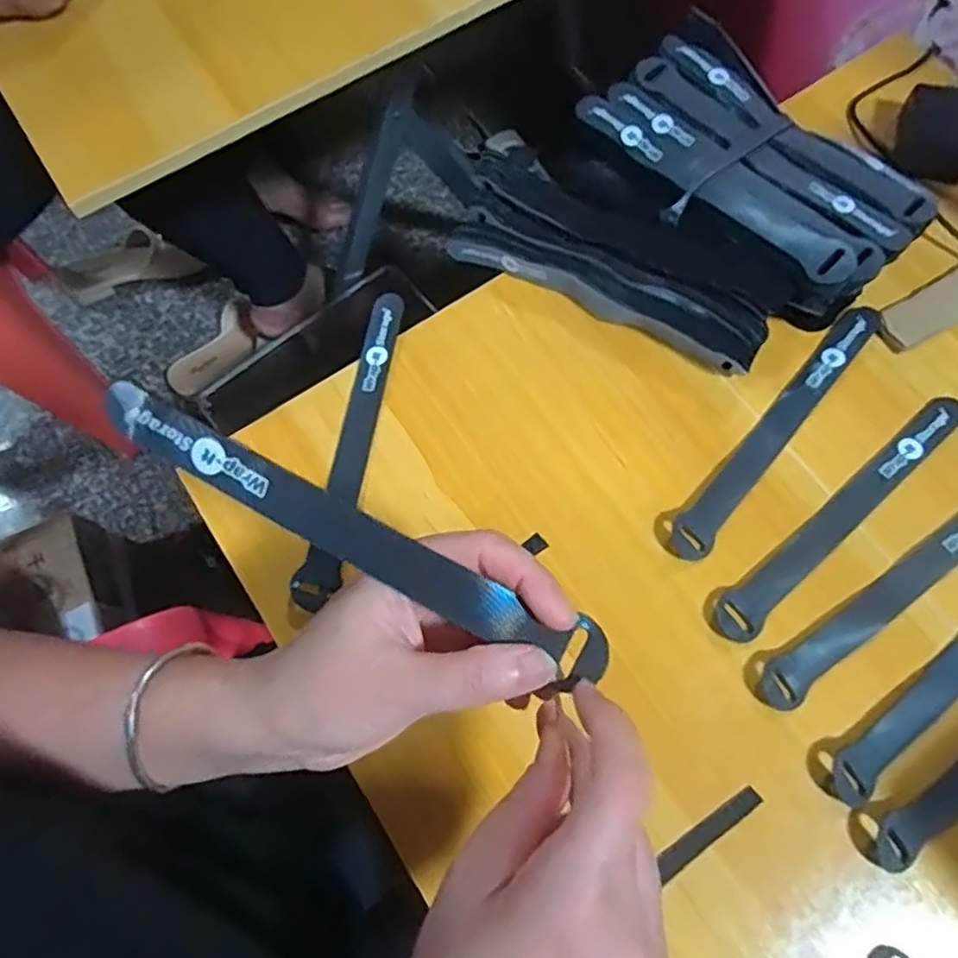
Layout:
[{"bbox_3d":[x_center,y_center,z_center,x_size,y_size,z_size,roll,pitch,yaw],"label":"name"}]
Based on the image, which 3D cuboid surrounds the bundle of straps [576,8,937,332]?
[{"bbox_3d":[0.174,-0.199,0.446,0.133,0.044,0.211,-37,74,-14],"label":"bundle of straps"}]

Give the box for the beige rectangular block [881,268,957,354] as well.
[{"bbox_3d":[0.295,-0.112,0.441,0.105,0.007,0.030,-29,73,-12],"label":"beige rectangular block"}]

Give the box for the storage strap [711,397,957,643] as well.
[{"bbox_3d":[0.206,0.016,0.387,0.204,0.004,0.024,-39,75,-15],"label":"storage strap"}]

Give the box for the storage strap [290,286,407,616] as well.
[{"bbox_3d":[-0.071,-0.024,0.397,0.022,0.013,0.194,10,69,2],"label":"storage strap"}]

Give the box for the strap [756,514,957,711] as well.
[{"bbox_3d":[0.232,0.056,0.377,0.206,0.004,0.022,-34,74,-14],"label":"strap"}]

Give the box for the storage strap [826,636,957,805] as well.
[{"bbox_3d":[0.257,0.094,0.362,0.205,0.004,0.022,-35,74,-14],"label":"storage strap"}]

